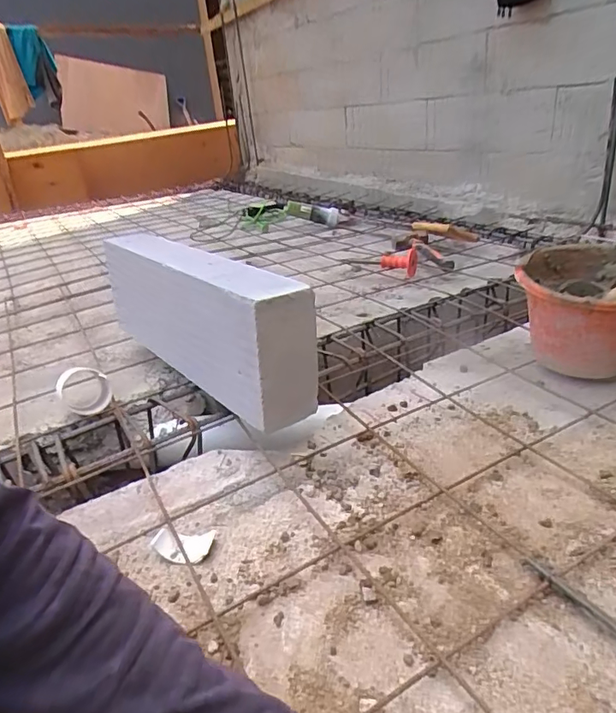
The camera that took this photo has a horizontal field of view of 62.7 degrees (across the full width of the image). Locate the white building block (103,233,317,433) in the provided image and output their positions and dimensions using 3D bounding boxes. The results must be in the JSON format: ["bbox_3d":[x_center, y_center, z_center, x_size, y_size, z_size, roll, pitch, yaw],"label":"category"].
[{"bbox_3d":[-0.201,-0.080,0.881,0.102,0.190,0.556,-25,32,-32],"label":"white building block"}]

